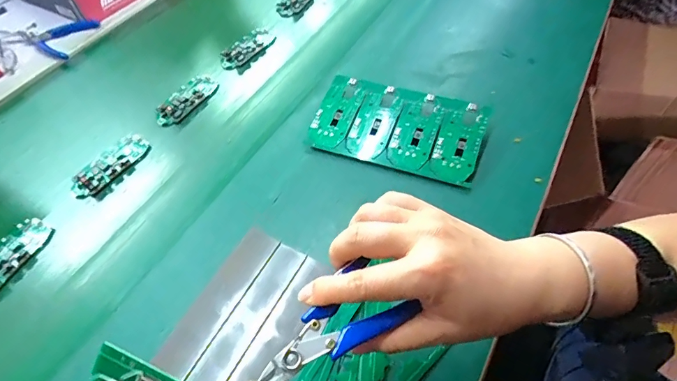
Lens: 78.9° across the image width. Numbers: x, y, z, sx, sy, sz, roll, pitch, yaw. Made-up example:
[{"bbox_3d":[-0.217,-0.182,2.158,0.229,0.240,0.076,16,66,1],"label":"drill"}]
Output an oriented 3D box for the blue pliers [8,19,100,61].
[{"bbox_3d":[-0.477,-0.254,0.679,0.129,0.013,0.092,8,54,11],"label":"blue pliers"}]

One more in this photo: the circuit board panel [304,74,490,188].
[{"bbox_3d":[0.067,-0.075,0.477,0.190,0.006,0.108,16,65,14],"label":"circuit board panel"}]

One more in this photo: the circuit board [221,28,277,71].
[{"bbox_3d":[-0.140,-0.217,0.622,0.049,0.014,0.096,28,60,24],"label":"circuit board"}]

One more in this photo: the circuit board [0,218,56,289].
[{"bbox_3d":[-0.344,0.070,0.422,0.046,0.011,0.099,20,57,19],"label":"circuit board"}]

